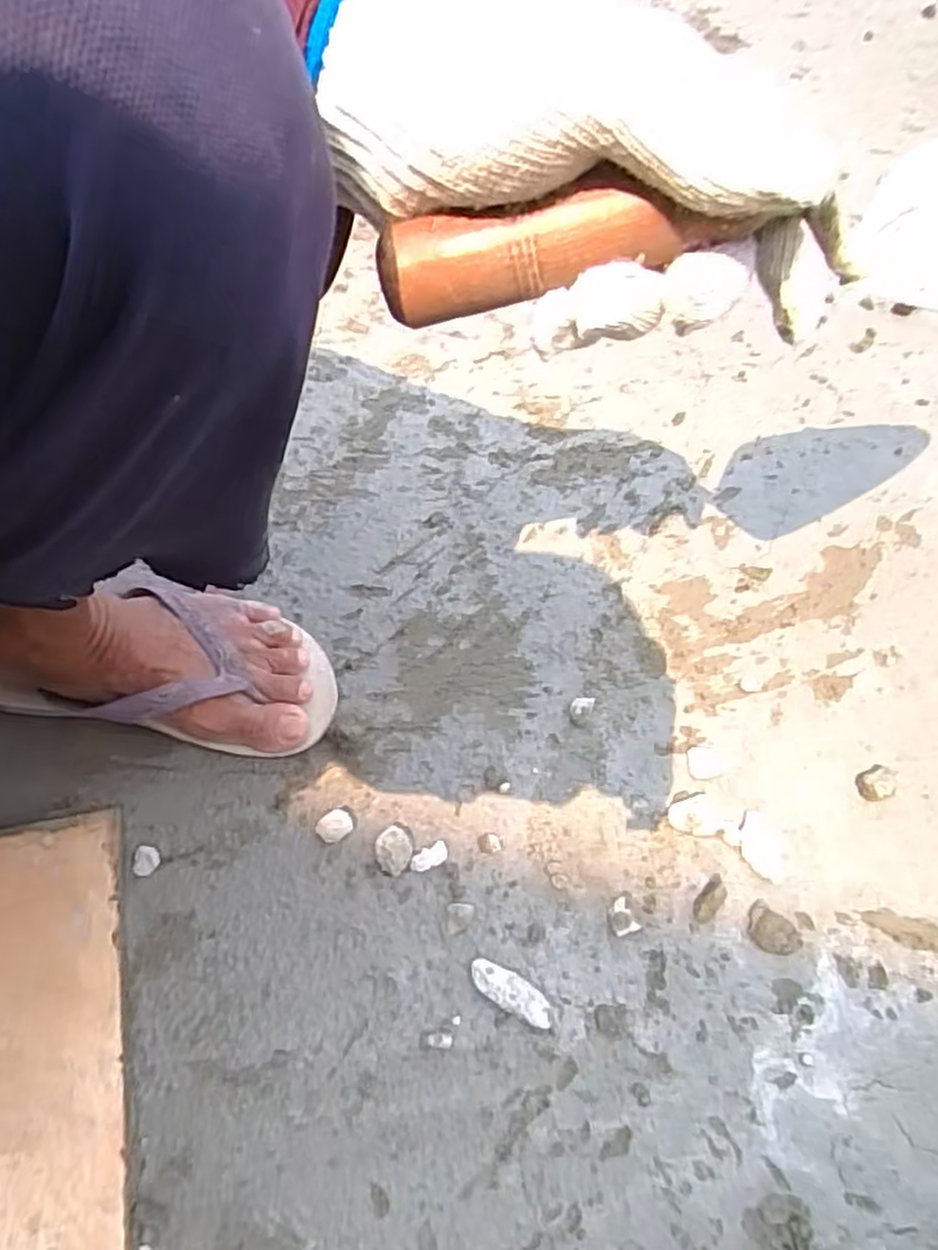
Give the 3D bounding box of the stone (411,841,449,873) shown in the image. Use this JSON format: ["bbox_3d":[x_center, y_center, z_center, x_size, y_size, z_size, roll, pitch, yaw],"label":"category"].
[{"bbox_3d":[-0.024,0.142,0.449,0.024,0.005,0.012,-28,67,-10],"label":"stone"}]

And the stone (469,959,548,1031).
[{"bbox_3d":[0.023,0.206,0.413,0.049,0.012,0.018,26,69,14],"label":"stone"}]

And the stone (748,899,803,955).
[{"bbox_3d":[0.175,0.177,0.422,0.031,0.006,0.022,38,72,18],"label":"stone"}]

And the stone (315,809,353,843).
[{"bbox_3d":[-0.083,0.125,0.455,0.021,0.014,0.017,-29,67,-10],"label":"stone"}]

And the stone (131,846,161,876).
[{"bbox_3d":[-0.200,0.146,0.454,0.015,0.007,0.017,-3,65,1],"label":"stone"}]

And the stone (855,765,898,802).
[{"bbox_3d":[0.248,0.097,0.448,0.020,0.012,0.020,-1,65,2],"label":"stone"}]

